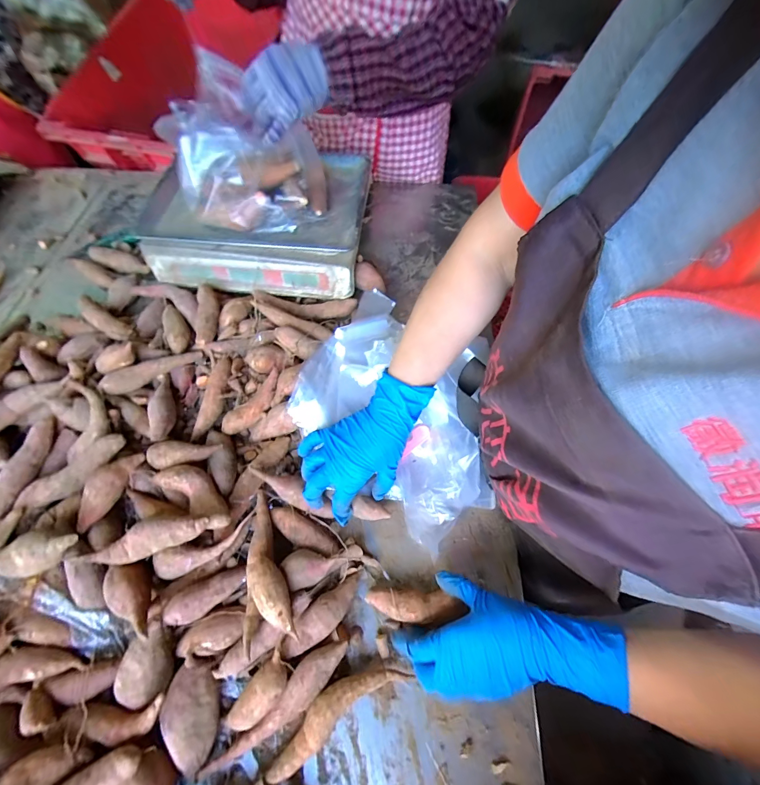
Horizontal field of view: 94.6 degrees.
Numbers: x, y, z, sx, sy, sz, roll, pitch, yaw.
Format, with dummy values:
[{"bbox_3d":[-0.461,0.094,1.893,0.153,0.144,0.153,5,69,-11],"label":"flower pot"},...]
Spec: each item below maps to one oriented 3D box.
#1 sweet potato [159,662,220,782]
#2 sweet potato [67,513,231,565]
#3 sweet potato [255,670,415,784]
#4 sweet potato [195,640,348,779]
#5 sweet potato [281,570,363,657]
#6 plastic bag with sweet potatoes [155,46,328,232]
[{"bbox_3d":[-0.175,0.304,0.329,0.044,0.036,0.086,-11,62,-6],"label":"sweet potato"},{"bbox_3d":[-0.238,0.150,0.371,0.152,0.028,0.034,-18,63,4],"label":"sweet potato"},{"bbox_3d":[-0.051,0.307,0.331,0.168,0.034,0.039,-27,65,-14],"label":"sweet potato"},{"bbox_3d":[-0.095,0.301,0.334,0.155,0.033,0.032,-37,68,-18],"label":"sweet potato"},{"bbox_3d":[-0.058,0.233,0.370,0.101,0.035,0.031,-37,68,-18],"label":"sweet potato"},{"bbox_3d":[-0.192,-0.346,0.504,0.199,0.149,0.149,-2,62,-1],"label":"plastic bag with sweet potatoes"}]

